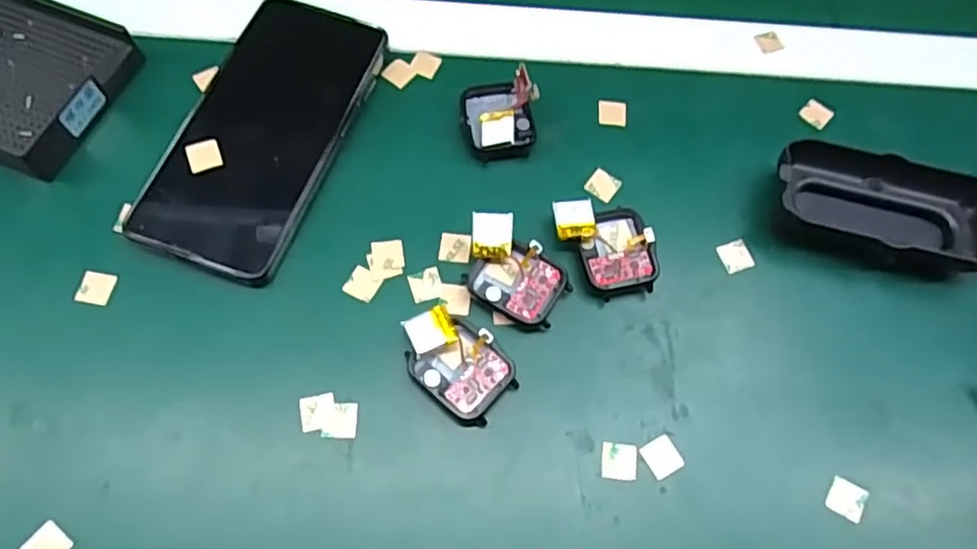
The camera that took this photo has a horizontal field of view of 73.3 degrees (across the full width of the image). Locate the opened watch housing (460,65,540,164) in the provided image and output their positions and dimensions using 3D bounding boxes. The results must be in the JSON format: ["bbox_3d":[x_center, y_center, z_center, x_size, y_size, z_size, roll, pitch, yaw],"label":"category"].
[{"bbox_3d":[0.007,-0.087,0.361,0.043,0.015,0.047,-10,68,-8],"label":"opened watch housing"}]

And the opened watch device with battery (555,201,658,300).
[{"bbox_3d":[0.060,-0.015,0.330,0.045,0.015,0.051,-12,68,-8],"label":"opened watch device with battery"}]

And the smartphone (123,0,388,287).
[{"bbox_3d":[-0.117,-0.077,0.349,0.078,0.017,0.162,17,67,4],"label":"smartphone"}]

